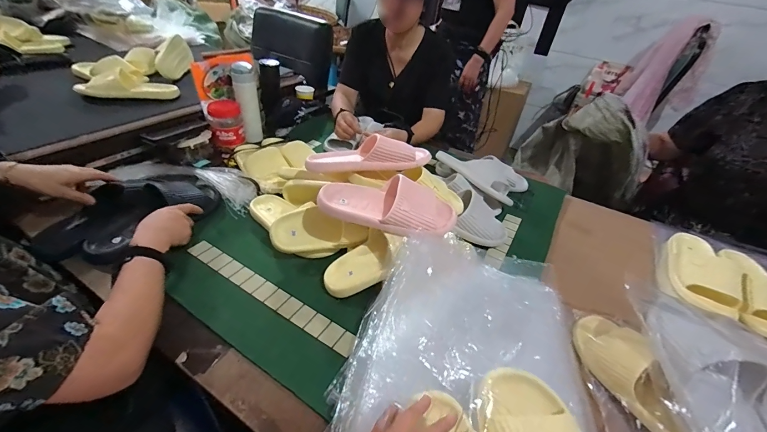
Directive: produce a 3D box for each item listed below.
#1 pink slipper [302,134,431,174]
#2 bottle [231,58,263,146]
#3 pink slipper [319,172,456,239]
[{"bbox_3d":[-0.033,-0.137,0.701,0.253,0.071,0.075,-2,38,8],"label":"pink slipper"},{"bbox_3d":[-0.408,-0.332,0.982,0.065,0.214,0.074,-8,42,-19],"label":"bottle"},{"bbox_3d":[0.010,-0.025,0.604,0.247,0.064,0.098,13,39,6],"label":"pink slipper"}]

